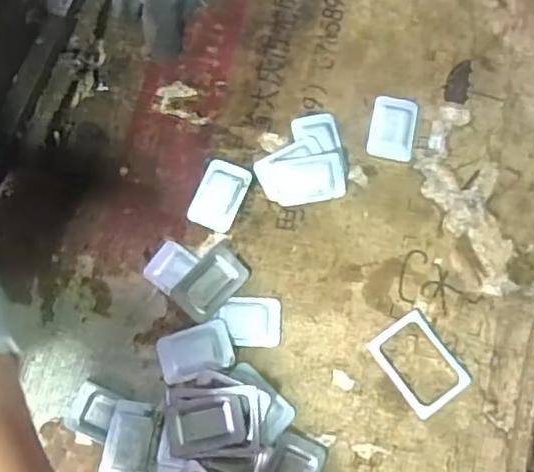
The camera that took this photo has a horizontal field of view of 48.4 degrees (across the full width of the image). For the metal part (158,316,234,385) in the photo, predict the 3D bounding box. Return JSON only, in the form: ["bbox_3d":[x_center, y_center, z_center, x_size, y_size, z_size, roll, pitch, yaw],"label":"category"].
[{"bbox_3d":[-0.039,0.062,0.319,0.040,0.008,0.026,-16,74,-3],"label":"metal part"}]

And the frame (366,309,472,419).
[{"bbox_3d":[0.082,0.068,0.319,0.036,0.004,0.048,-35,76,-8],"label":"frame"}]

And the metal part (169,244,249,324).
[{"bbox_3d":[-0.032,0.026,0.328,0.027,0.005,0.040,39,79,12],"label":"metal part"}]

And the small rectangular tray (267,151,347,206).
[{"bbox_3d":[0.024,-0.033,0.344,0.042,0.009,0.026,-10,74,-1],"label":"small rectangular tray"}]

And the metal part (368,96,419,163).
[{"bbox_3d":[0.076,-0.066,0.357,0.026,0.004,0.040,11,75,5],"label":"metal part"}]

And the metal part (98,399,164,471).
[{"bbox_3d":[-0.070,0.107,0.307,0.027,0.007,0.040,12,75,5],"label":"metal part"}]

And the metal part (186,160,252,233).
[{"bbox_3d":[-0.028,-0.024,0.344,0.028,0.004,0.041,20,76,7],"label":"metal part"}]

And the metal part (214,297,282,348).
[{"bbox_3d":[-0.010,0.047,0.325,0.035,0.005,0.027,0,74,2],"label":"metal part"}]

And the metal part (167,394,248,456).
[{"bbox_3d":[-0.031,0.097,0.304,0.039,0.005,0.025,-10,74,-1],"label":"metal part"}]

